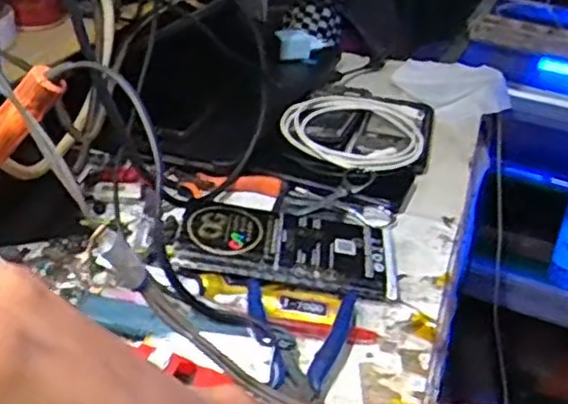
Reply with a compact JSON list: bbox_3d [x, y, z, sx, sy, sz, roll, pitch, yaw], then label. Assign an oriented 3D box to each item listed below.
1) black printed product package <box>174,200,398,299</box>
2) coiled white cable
[{"bbox_3d":[0.003,0.031,0.545,0.161,0.025,0.080,6,30,3],"label":"black printed product package"},{"bbox_3d":[0.079,-0.076,0.718,0.144,0.021,0.140,4,30,-2],"label":"coiled white cable"}]

